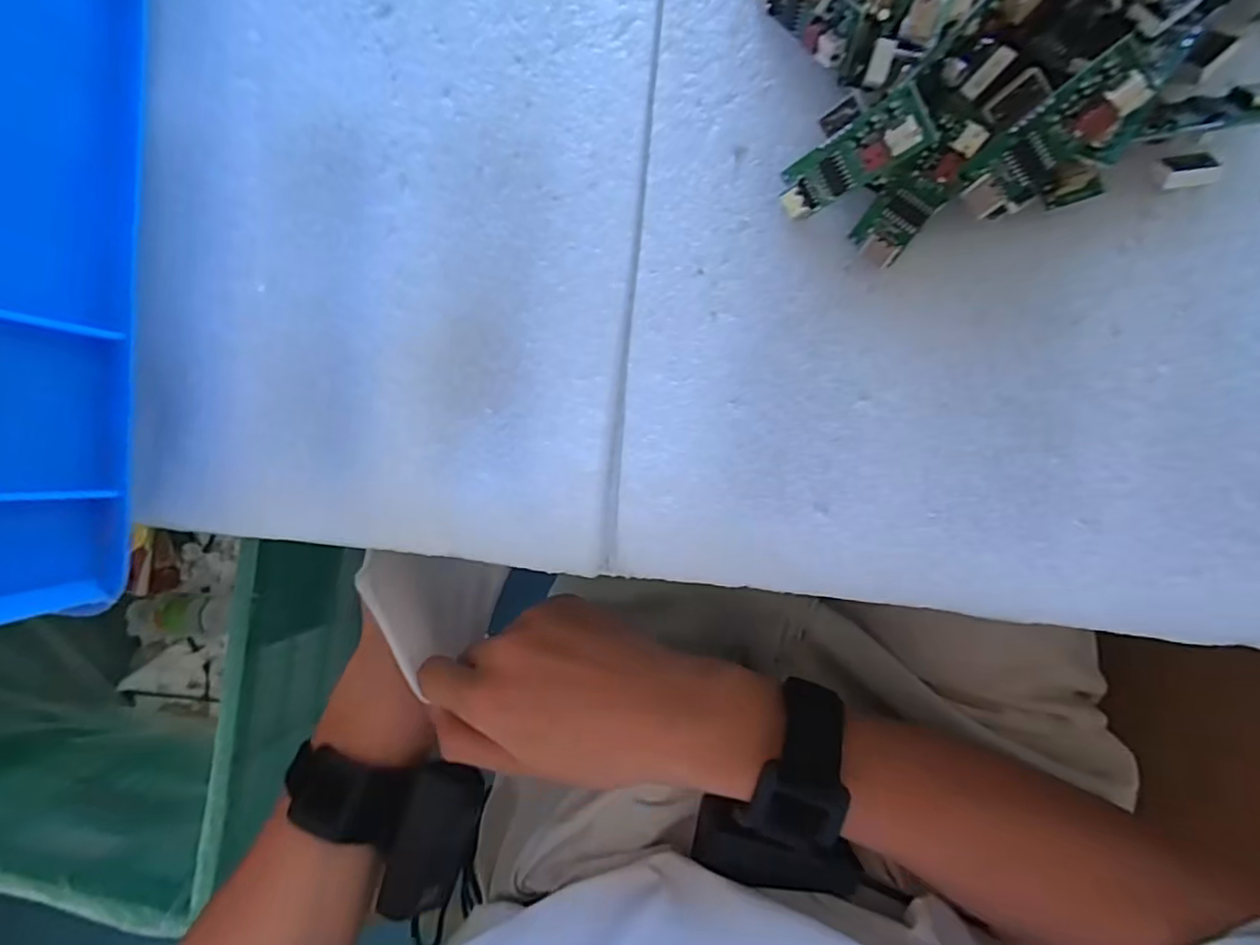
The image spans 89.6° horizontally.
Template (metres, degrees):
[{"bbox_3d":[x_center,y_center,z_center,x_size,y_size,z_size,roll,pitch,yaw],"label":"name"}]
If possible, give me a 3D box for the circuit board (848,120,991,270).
[{"bbox_3d":[0.073,-0.071,0.161,0.013,0.005,0.036,43,129,6],"label":"circuit board"}]

